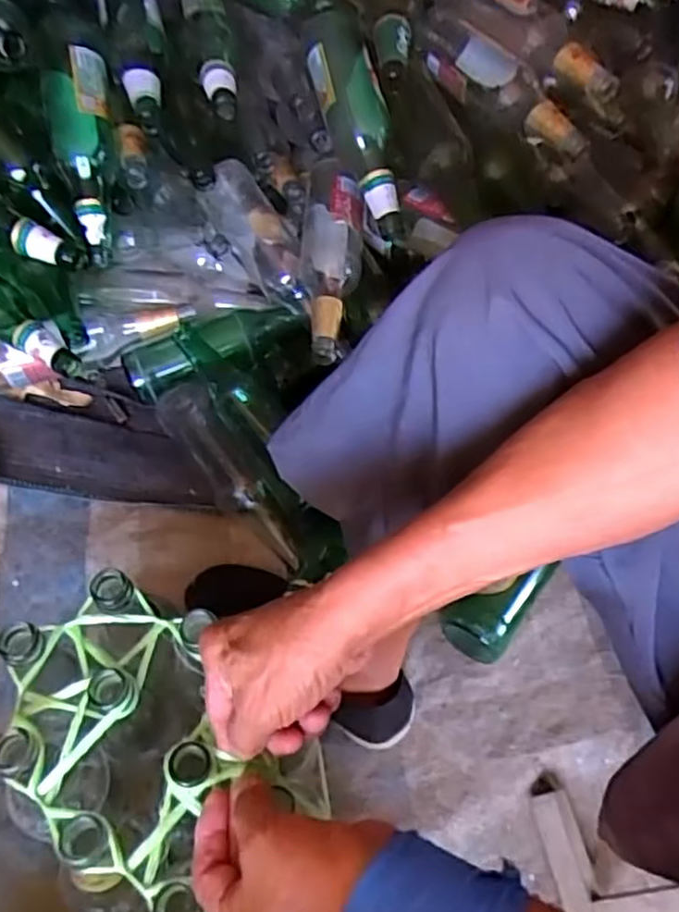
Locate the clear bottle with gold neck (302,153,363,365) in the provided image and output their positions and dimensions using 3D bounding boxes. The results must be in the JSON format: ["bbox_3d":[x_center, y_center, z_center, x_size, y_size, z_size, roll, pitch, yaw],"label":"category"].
[{"bbox_3d":[-0.009,-0.214,0.759,0.065,0.082,0.235,3,60,-3],"label":"clear bottle with gold neck"}]

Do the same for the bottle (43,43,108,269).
[{"bbox_3d":[-0.273,-0.315,0.730,0.067,0.056,0.216,-7,89,-8],"label":"bottle"}]

